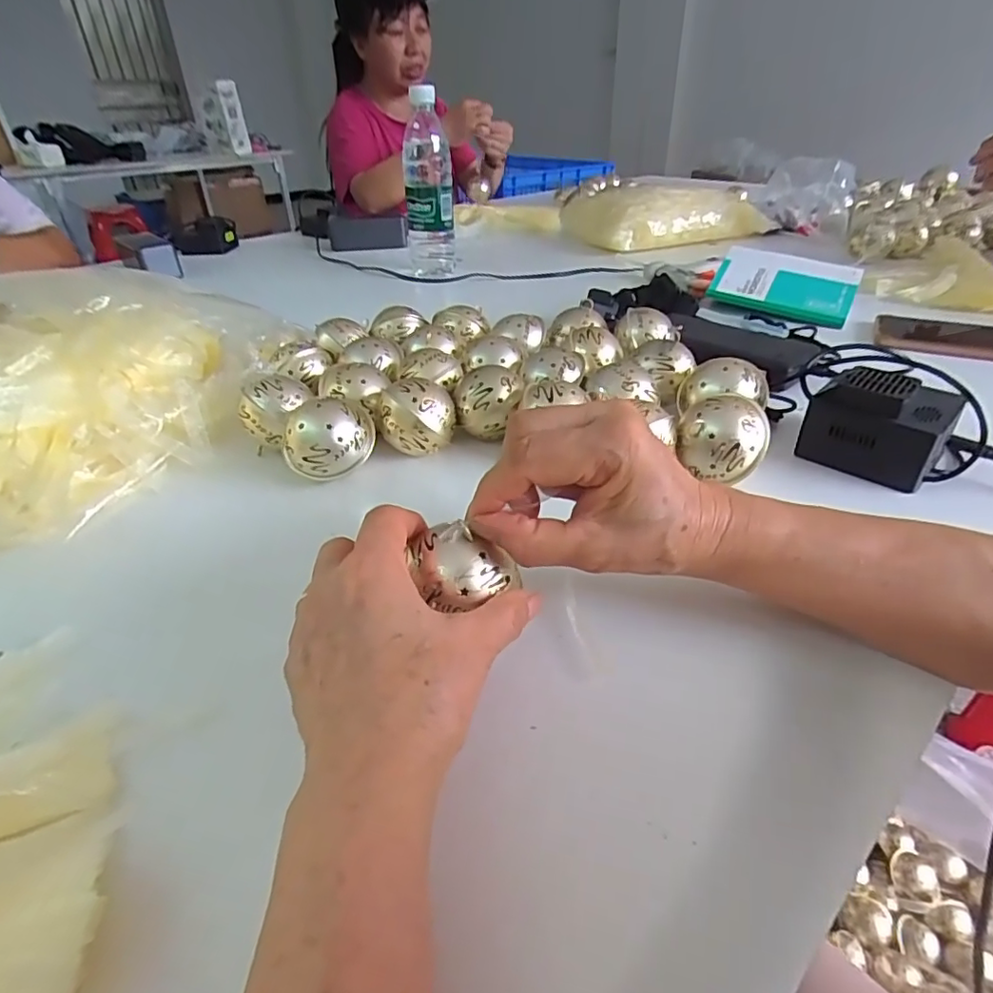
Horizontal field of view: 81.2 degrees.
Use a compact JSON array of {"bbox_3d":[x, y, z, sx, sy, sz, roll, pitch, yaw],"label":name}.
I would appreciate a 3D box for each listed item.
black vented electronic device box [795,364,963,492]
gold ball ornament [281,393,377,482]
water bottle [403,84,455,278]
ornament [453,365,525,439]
[{"bbox_3d":[0.256,-0.051,0.387,0.057,0.059,0.076,-31,40,-34],"label":"black vented electronic device box"},{"bbox_3d":[-0.111,-0.037,0.391,0.055,0.052,0.049,2,33,13],"label":"gold ball ornament"},{"bbox_3d":[-0.097,-0.426,0.791,0.069,0.214,0.061,-9,32,-4],"label":"water bottle"},{"bbox_3d":[-0.005,-0.072,0.430,0.050,0.042,0.048,-6,32,1],"label":"ornament"}]

